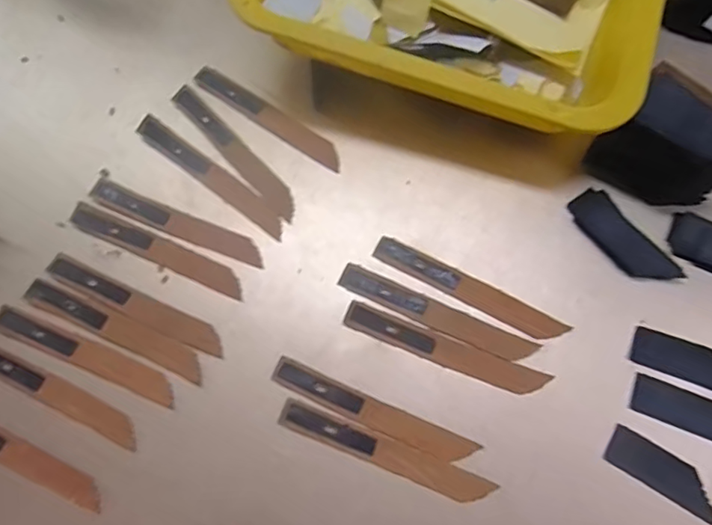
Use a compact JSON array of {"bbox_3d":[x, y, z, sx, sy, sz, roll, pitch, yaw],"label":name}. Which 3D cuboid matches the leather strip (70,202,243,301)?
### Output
[{"bbox_3d":[-0.128,-0.008,0.356,0.123,0.004,0.017,23,81,7],"label":"leather strip"}]

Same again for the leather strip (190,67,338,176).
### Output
[{"bbox_3d":[-0.060,-0.102,0.383,0.121,0.004,0.018,33,70,9],"label":"leather strip"}]

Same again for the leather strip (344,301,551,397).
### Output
[{"bbox_3d":[0.053,0.053,0.331,0.123,0.004,0.017,20,75,8],"label":"leather strip"}]

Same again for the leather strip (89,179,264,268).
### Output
[{"bbox_3d":[-0.117,-0.026,0.359,0.122,0.005,0.017,21,75,8],"label":"leather strip"}]

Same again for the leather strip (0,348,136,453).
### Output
[{"bbox_3d":[-0.184,0.077,0.328,0.120,0.006,0.016,24,75,9],"label":"leather strip"}]

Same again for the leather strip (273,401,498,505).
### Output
[{"bbox_3d":[0.016,0.110,0.315,0.125,0.004,0.017,21,75,8],"label":"leather strip"}]

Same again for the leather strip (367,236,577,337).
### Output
[{"bbox_3d":[0.069,0.016,0.340,0.124,0.004,0.017,27,76,9],"label":"leather strip"}]

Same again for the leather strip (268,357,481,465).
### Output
[{"bbox_3d":[0.009,0.088,0.321,0.124,0.004,0.017,22,75,8],"label":"leather strip"}]

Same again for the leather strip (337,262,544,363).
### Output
[{"bbox_3d":[0.049,0.032,0.336,0.124,0.004,0.019,24,75,9],"label":"leather strip"}]

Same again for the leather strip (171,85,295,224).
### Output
[{"bbox_3d":[-0.083,-0.076,0.373,0.017,0.005,0.124,-42,76,-10],"label":"leather strip"}]

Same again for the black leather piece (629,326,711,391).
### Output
[{"bbox_3d":[0.196,0.058,0.323,0.063,0.004,0.023,19,75,8],"label":"black leather piece"}]

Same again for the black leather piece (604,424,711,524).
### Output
[{"bbox_3d":[0.173,0.118,0.307,0.063,0.004,0.022,31,76,10],"label":"black leather piece"}]

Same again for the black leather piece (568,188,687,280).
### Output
[{"bbox_3d":[0.168,-0.015,0.346,0.027,0.004,0.075,-34,75,-8],"label":"black leather piece"}]

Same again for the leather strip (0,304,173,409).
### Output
[{"bbox_3d":[-0.165,0.056,0.335,0.121,0.004,0.017,21,75,8],"label":"leather strip"}]

